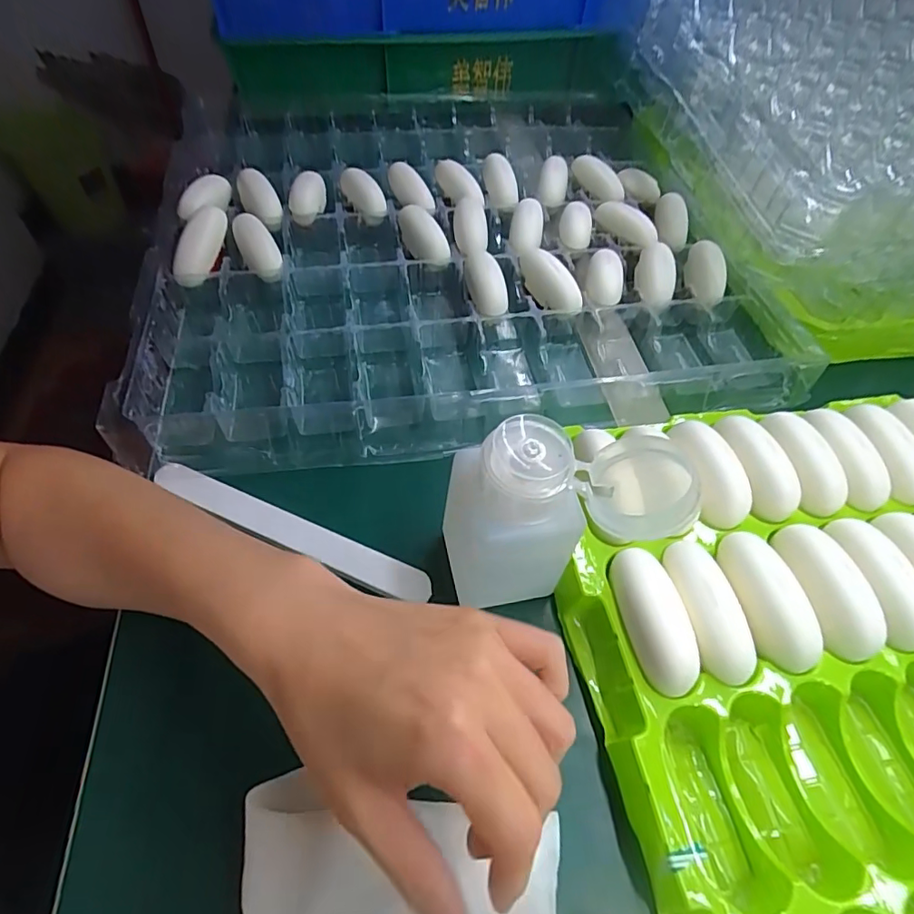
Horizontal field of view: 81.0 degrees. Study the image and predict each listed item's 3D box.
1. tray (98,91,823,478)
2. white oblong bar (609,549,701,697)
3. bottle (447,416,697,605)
[{"bbox_3d":[-0.006,-0.203,0.464,0.457,0.044,0.481,-5,55,-7],"label":"tray"},{"bbox_3d":[0.090,0.073,0.248,0.022,0.020,0.066,-10,55,-10],"label":"white oblong bar"},{"bbox_3d":[0.043,0.032,0.250,0.094,0.103,0.043,5,54,0],"label":"bottle"}]

